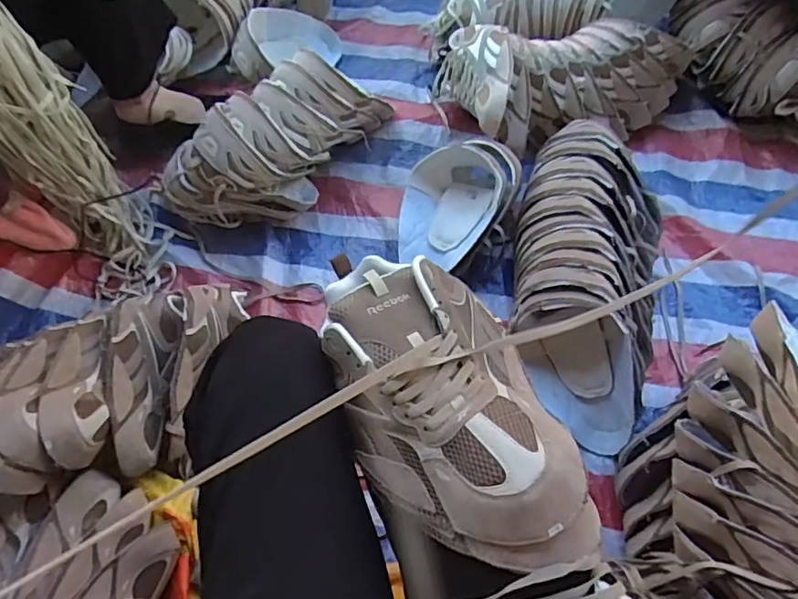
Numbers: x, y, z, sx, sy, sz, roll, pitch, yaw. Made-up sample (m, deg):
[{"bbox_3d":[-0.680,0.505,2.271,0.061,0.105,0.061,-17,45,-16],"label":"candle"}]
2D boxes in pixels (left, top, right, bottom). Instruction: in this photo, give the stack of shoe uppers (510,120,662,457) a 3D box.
[{"bbox_3d":[0.303,-0.062,0.856,0.225,0.156,0.537,11,67,6],"label":"stack of shoe uppers"}]

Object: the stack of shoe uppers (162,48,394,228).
[{"bbox_3d":[-0.204,-0.279,0.960,0.423,0.188,0.184,-39,71,-15],"label":"stack of shoe uppers"}]

